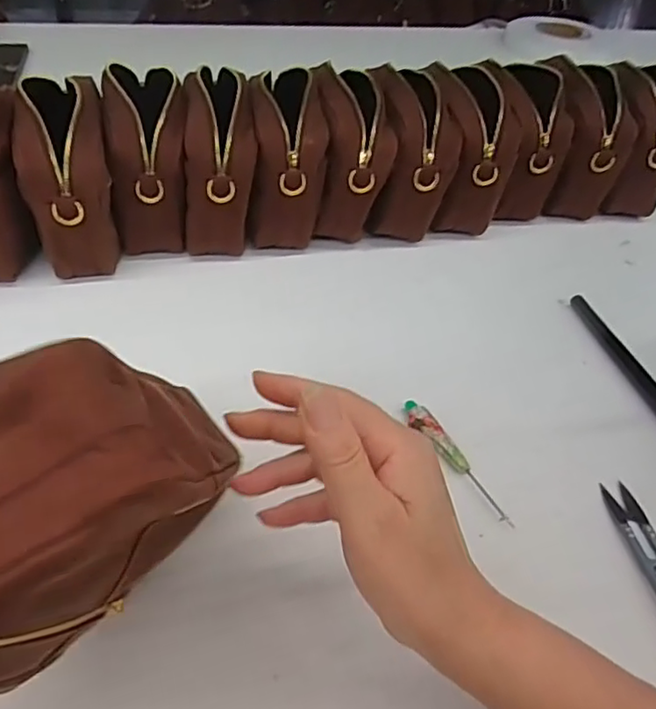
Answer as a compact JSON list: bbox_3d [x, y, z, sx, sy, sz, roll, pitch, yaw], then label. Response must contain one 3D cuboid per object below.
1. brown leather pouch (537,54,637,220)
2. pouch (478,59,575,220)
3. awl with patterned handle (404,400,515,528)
[{"bbox_3d":[0.263,-0.241,0.694,0.077,0.141,0.167,-11,45,-16],"label":"brown leather pouch"},{"bbox_3d":[0.202,-0.236,0.685,0.083,0.139,0.160,-5,44,-10],"label":"pouch"},{"bbox_3d":[0.086,0.072,0.425,0.014,0.013,0.114,-17,47,-21],"label":"awl with patterned handle"}]

